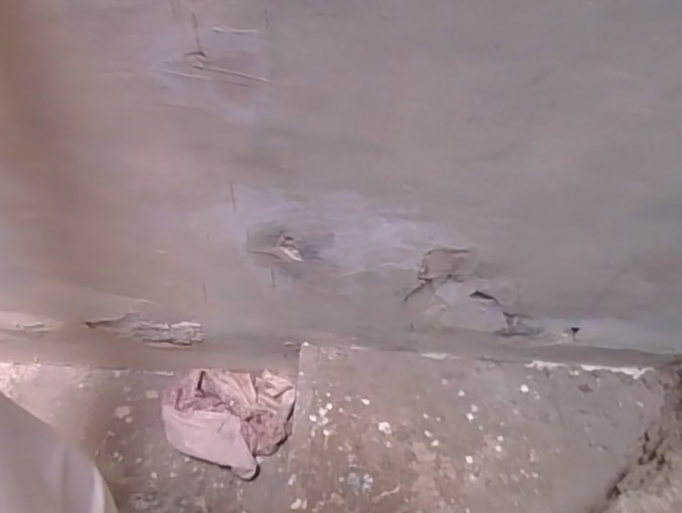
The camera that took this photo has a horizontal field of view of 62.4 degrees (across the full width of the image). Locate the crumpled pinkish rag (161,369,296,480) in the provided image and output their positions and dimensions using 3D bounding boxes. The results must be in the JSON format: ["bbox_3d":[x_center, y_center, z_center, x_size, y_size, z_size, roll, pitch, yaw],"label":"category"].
[{"bbox_3d":[-0.237,0.326,1.150,0.258,0.067,0.197,13,57,4],"label":"crumpled pinkish rag"}]

